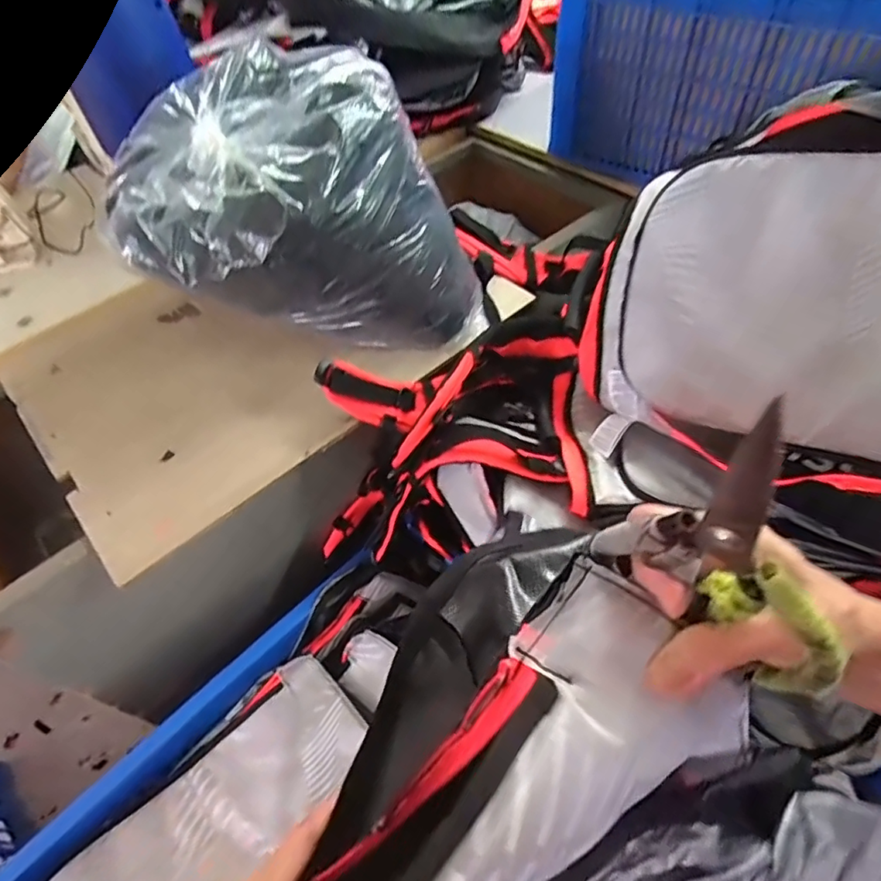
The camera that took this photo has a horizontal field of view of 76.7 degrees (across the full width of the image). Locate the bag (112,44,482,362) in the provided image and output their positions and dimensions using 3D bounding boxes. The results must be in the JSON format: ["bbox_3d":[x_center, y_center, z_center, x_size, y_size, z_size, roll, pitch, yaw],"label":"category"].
[{"bbox_3d":[-0.184,-0.303,0.764,0.441,0.297,0.293,-13,53,-5],"label":"bag"}]

